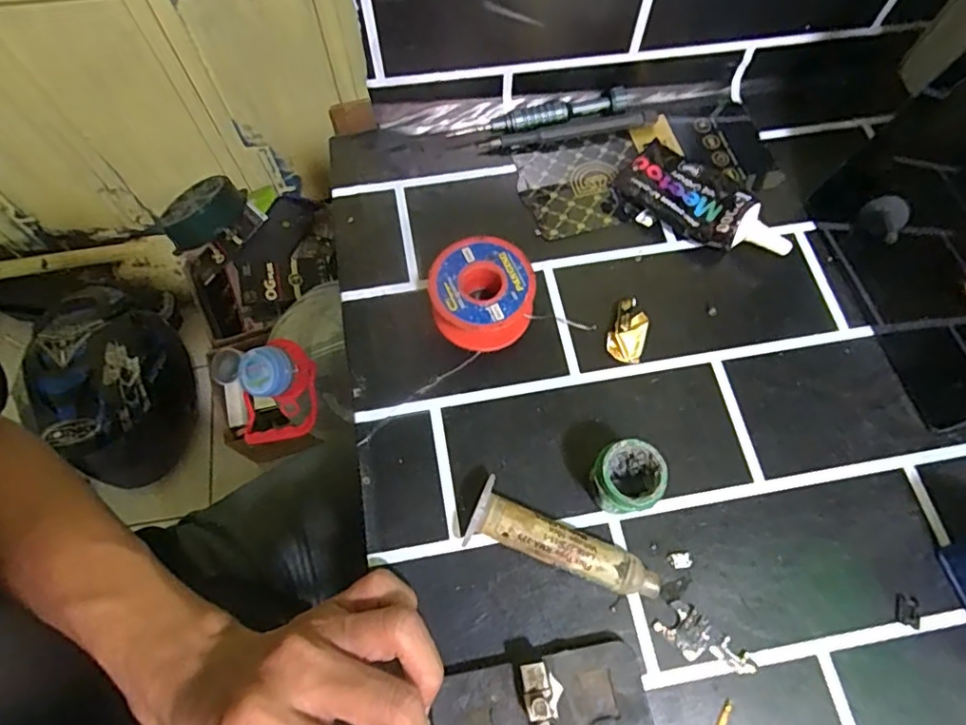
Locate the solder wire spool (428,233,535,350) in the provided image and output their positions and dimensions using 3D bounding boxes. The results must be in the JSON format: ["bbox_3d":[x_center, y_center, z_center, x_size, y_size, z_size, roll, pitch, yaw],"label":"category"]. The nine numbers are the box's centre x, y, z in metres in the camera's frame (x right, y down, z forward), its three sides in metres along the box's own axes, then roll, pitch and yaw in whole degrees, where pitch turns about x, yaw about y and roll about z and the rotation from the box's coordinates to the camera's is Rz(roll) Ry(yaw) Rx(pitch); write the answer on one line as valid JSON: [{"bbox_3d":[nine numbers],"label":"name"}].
[{"bbox_3d":[0.000,-0.036,0.301,0.052,0.028,0.052,0,68,0],"label":"solder wire spool"}]

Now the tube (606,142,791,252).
[{"bbox_3d":[0.127,-0.091,0.326,0.099,0.025,0.040,36,72,13],"label":"tube"}]

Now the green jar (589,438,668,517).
[{"bbox_3d":[0.063,0.055,0.260,0.031,0.037,0.029,0,68,0],"label":"green jar"}]

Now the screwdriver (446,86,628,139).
[{"bbox_3d":[0.036,-0.151,0.353,0.112,0.013,0.015,-15,68,-7],"label":"screwdriver"}]

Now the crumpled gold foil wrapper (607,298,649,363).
[{"bbox_3d":[0.078,-0.017,0.304,0.019,0.009,0.033,16,68,6],"label":"crumpled gold foil wrapper"}]

